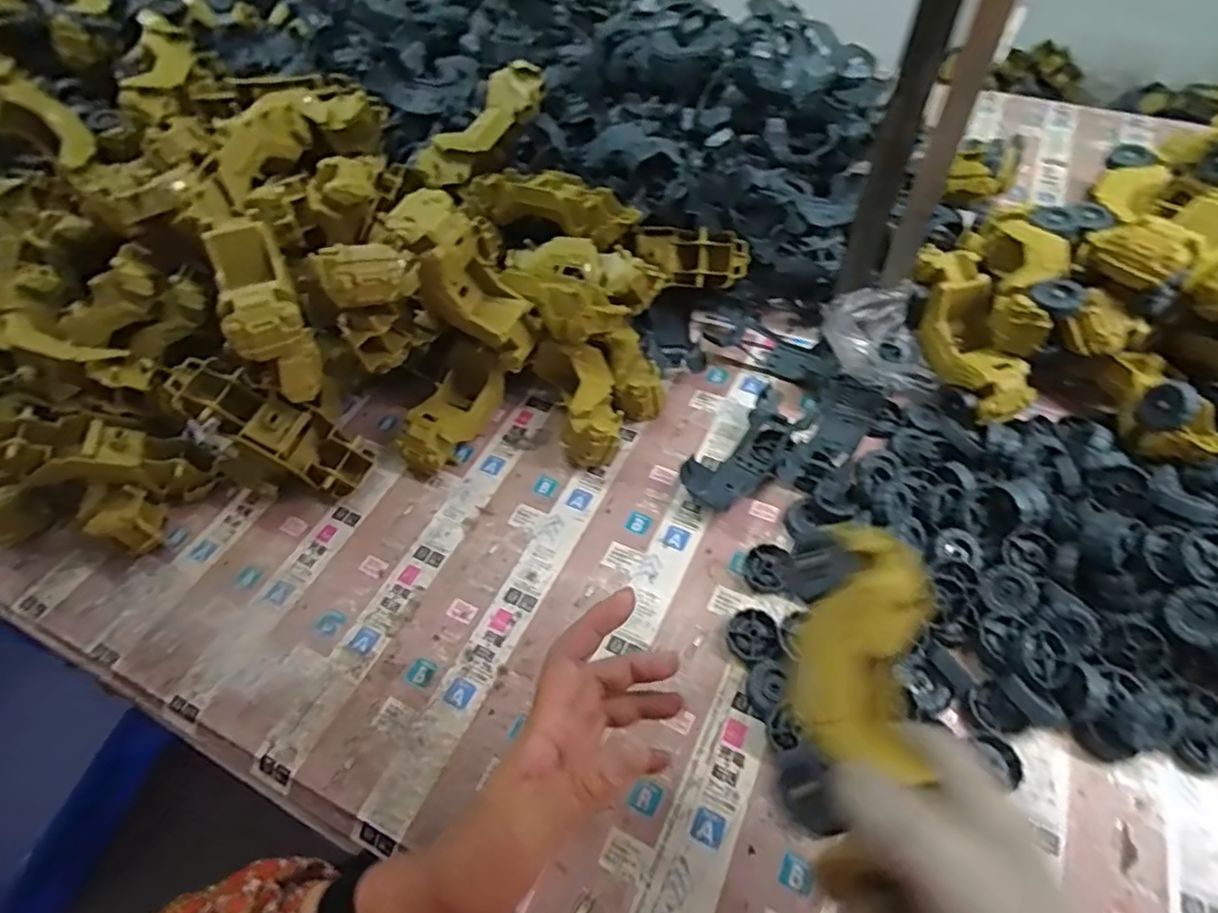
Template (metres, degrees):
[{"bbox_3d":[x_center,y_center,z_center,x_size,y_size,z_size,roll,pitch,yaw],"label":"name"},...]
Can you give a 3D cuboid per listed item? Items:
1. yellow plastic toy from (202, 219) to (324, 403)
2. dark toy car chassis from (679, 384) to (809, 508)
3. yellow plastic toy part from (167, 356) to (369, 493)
[{"bbox_3d":[-0.296,-0.134,0.532,0.061,0.078,0.165,-29,71,-16],"label":"yellow plastic toy"},{"bbox_3d":[0.126,-0.002,0.571,0.128,0.031,0.056,-39,60,-22],"label":"dark toy car chassis"},{"bbox_3d":[-0.305,-0.029,0.566,0.182,0.061,0.059,31,58,-8],"label":"yellow plastic toy part"}]

